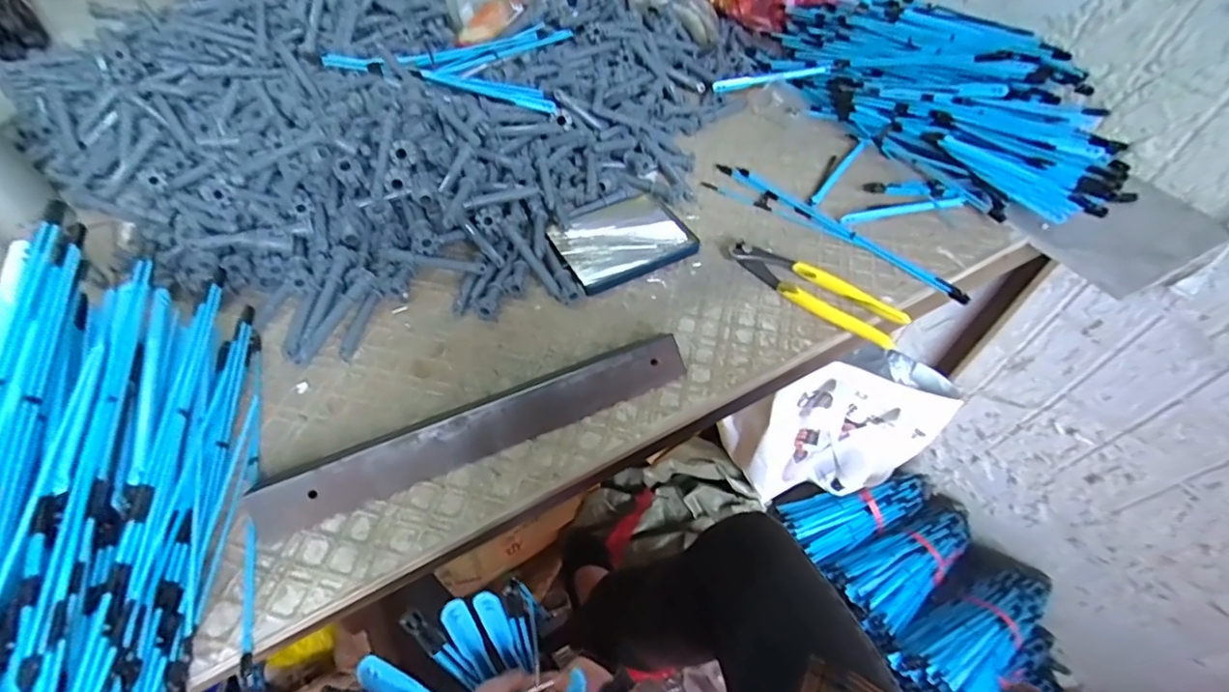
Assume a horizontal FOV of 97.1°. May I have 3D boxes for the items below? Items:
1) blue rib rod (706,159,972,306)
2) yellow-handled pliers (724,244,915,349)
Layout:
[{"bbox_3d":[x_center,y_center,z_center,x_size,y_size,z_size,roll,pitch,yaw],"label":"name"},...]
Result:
[{"bbox_3d":[0.220,-0.126,0.554,0.282,0.010,0.042,33,67,24],"label":"blue rib rod"},{"bbox_3d":[0.181,-0.053,0.497,0.164,0.026,0.043,36,59,23],"label":"yellow-handled pliers"}]

